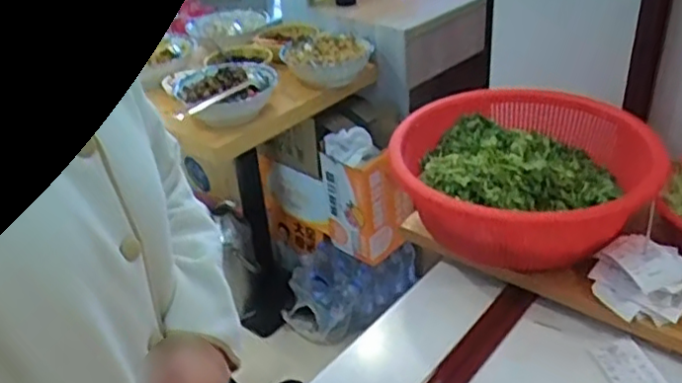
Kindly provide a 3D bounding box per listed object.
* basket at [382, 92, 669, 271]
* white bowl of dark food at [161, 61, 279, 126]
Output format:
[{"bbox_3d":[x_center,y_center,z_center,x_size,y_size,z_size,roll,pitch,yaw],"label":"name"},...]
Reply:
[{"bbox_3d":[0.218,-0.011,0.817,0.295,0.131,0.244,15,38,27],"label":"basket"},{"bbox_3d":[-0.257,-0.223,1.425,0.232,0.089,0.222,-3,33,2],"label":"white bowl of dark food"}]

